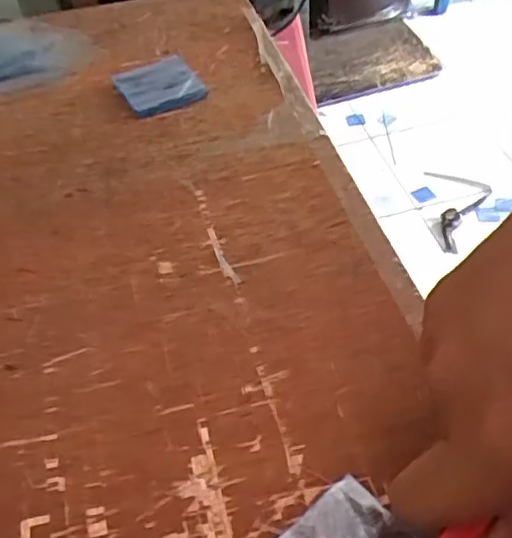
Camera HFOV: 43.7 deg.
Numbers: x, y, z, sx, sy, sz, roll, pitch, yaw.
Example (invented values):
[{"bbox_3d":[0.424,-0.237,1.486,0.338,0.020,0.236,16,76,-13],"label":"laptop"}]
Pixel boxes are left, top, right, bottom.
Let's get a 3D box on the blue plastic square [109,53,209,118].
[{"bbox_3d":[-0.061,-0.115,0.401,0.047,0.008,0.053,-24,51,-18],"label":"blue plastic square"}]

